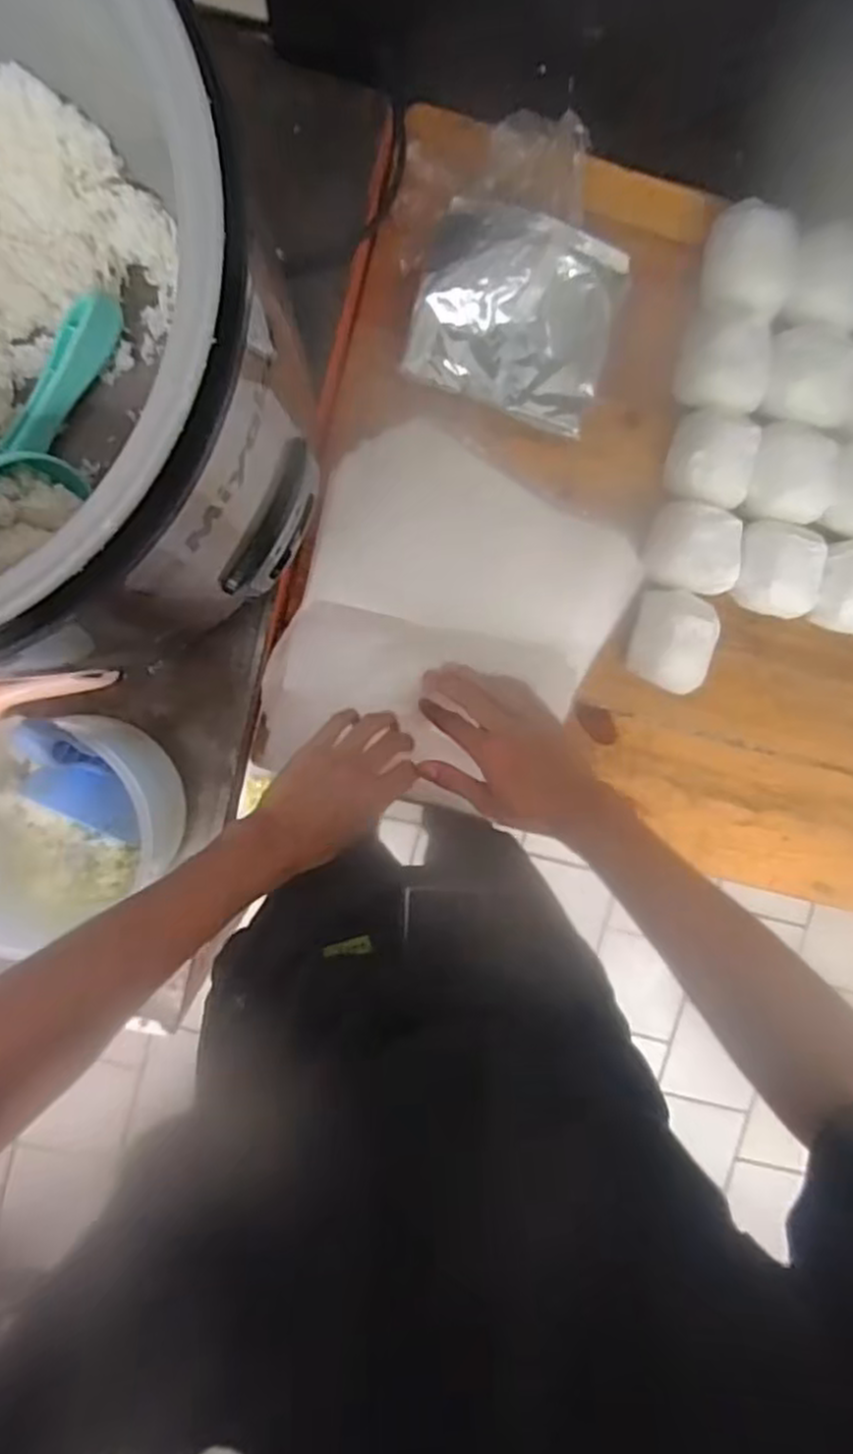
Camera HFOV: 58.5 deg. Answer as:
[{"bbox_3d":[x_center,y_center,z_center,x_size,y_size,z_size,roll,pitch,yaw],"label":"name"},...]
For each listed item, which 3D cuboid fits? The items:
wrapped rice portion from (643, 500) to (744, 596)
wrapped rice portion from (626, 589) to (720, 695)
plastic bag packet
[{"bbox_3d":[0.235,-0.152,0.655,0.079,0.039,0.066,12,95,-4],"label":"wrapped rice portion"},{"bbox_3d":[0.217,-0.076,0.671,0.065,0.040,0.082,15,95,-5],"label":"wrapped rice portion"},{"bbox_3d":[0.065,-0.378,0.633,0.190,0.015,0.208,13,108,0],"label":"plastic bag packet"}]

